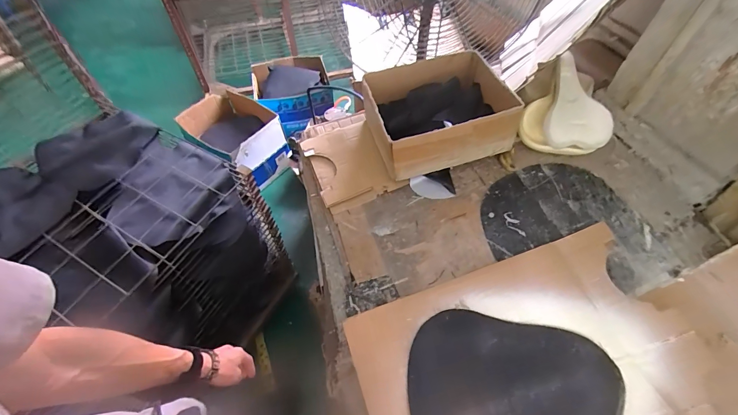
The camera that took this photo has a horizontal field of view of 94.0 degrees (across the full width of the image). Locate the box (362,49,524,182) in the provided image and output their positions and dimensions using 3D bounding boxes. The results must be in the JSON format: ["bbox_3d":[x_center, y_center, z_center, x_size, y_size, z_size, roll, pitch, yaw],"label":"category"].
[{"bbox_3d":[0.165,-0.246,0.868,0.323,0.130,0.287,-10,53,-6],"label":"box"}]

